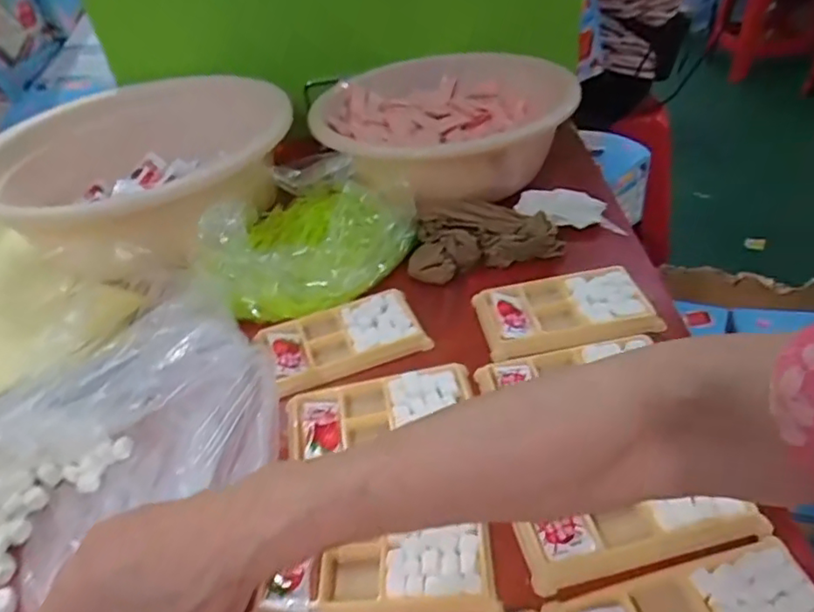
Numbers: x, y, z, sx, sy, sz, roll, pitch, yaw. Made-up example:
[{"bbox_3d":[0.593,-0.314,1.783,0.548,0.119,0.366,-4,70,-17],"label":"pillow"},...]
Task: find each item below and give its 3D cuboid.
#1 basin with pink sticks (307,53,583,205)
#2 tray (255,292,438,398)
[{"bbox_3d":[0.039,-0.188,0.662,0.263,0.096,0.245,-3,39,3],"label":"basin with pink sticks"},{"bbox_3d":[-0.052,0.027,0.496,0.128,0.014,0.073,-14,40,-11],"label":"tray"}]

